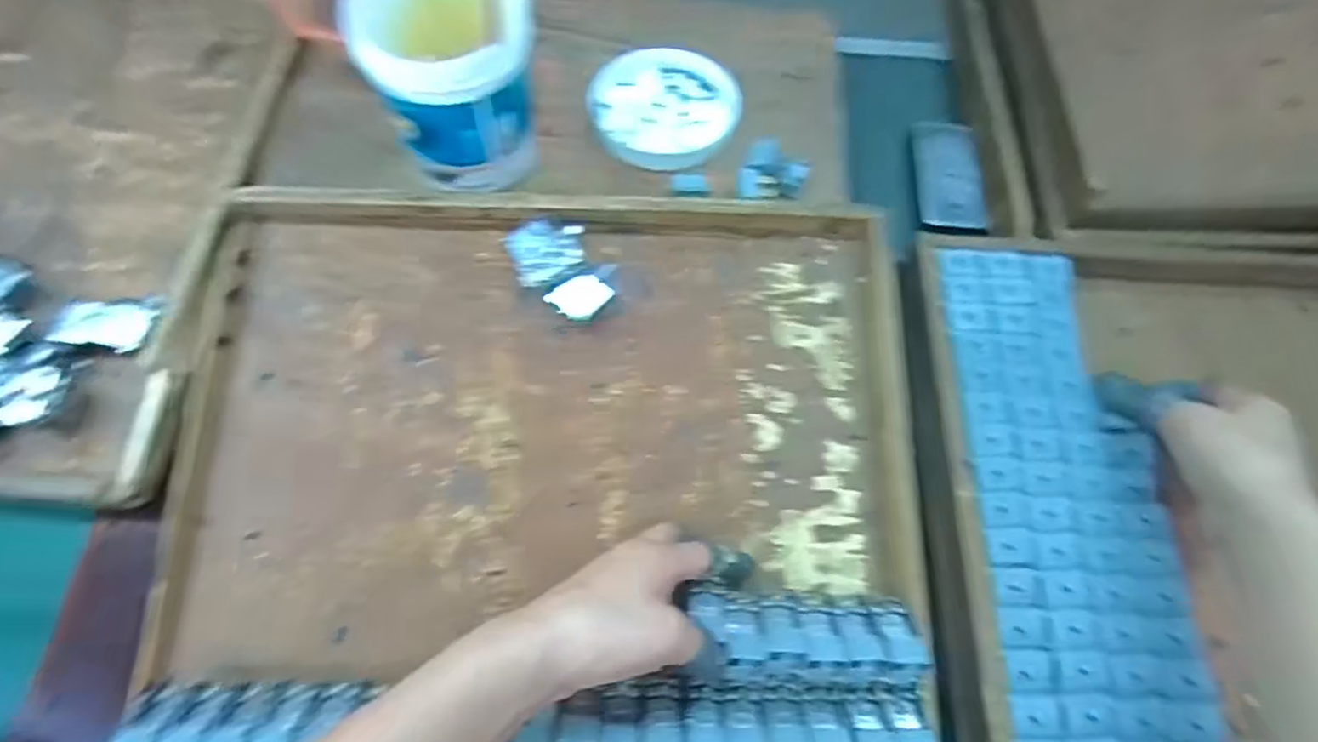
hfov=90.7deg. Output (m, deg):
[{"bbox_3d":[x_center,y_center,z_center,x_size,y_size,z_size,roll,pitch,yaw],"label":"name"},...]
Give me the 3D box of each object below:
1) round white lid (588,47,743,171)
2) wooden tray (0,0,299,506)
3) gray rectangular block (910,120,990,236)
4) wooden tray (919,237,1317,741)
[{"bbox_3d":[0.005,-0.238,0.579,0.125,0.016,0.121,1,66,-2],"label":"round white lid"},{"bbox_3d":[-0.534,-0.153,0.536,0.390,0.077,0.496,5,66,0],"label":"wooden tray"},{"bbox_3d":[0.267,-0.182,0.603,0.060,0.018,0.115,0,66,-2],"label":"gray rectangular block"},{"bbox_3d":[0.390,0.132,0.435,0.404,0.051,0.507,2,66,-1],"label":"wooden tray"}]

